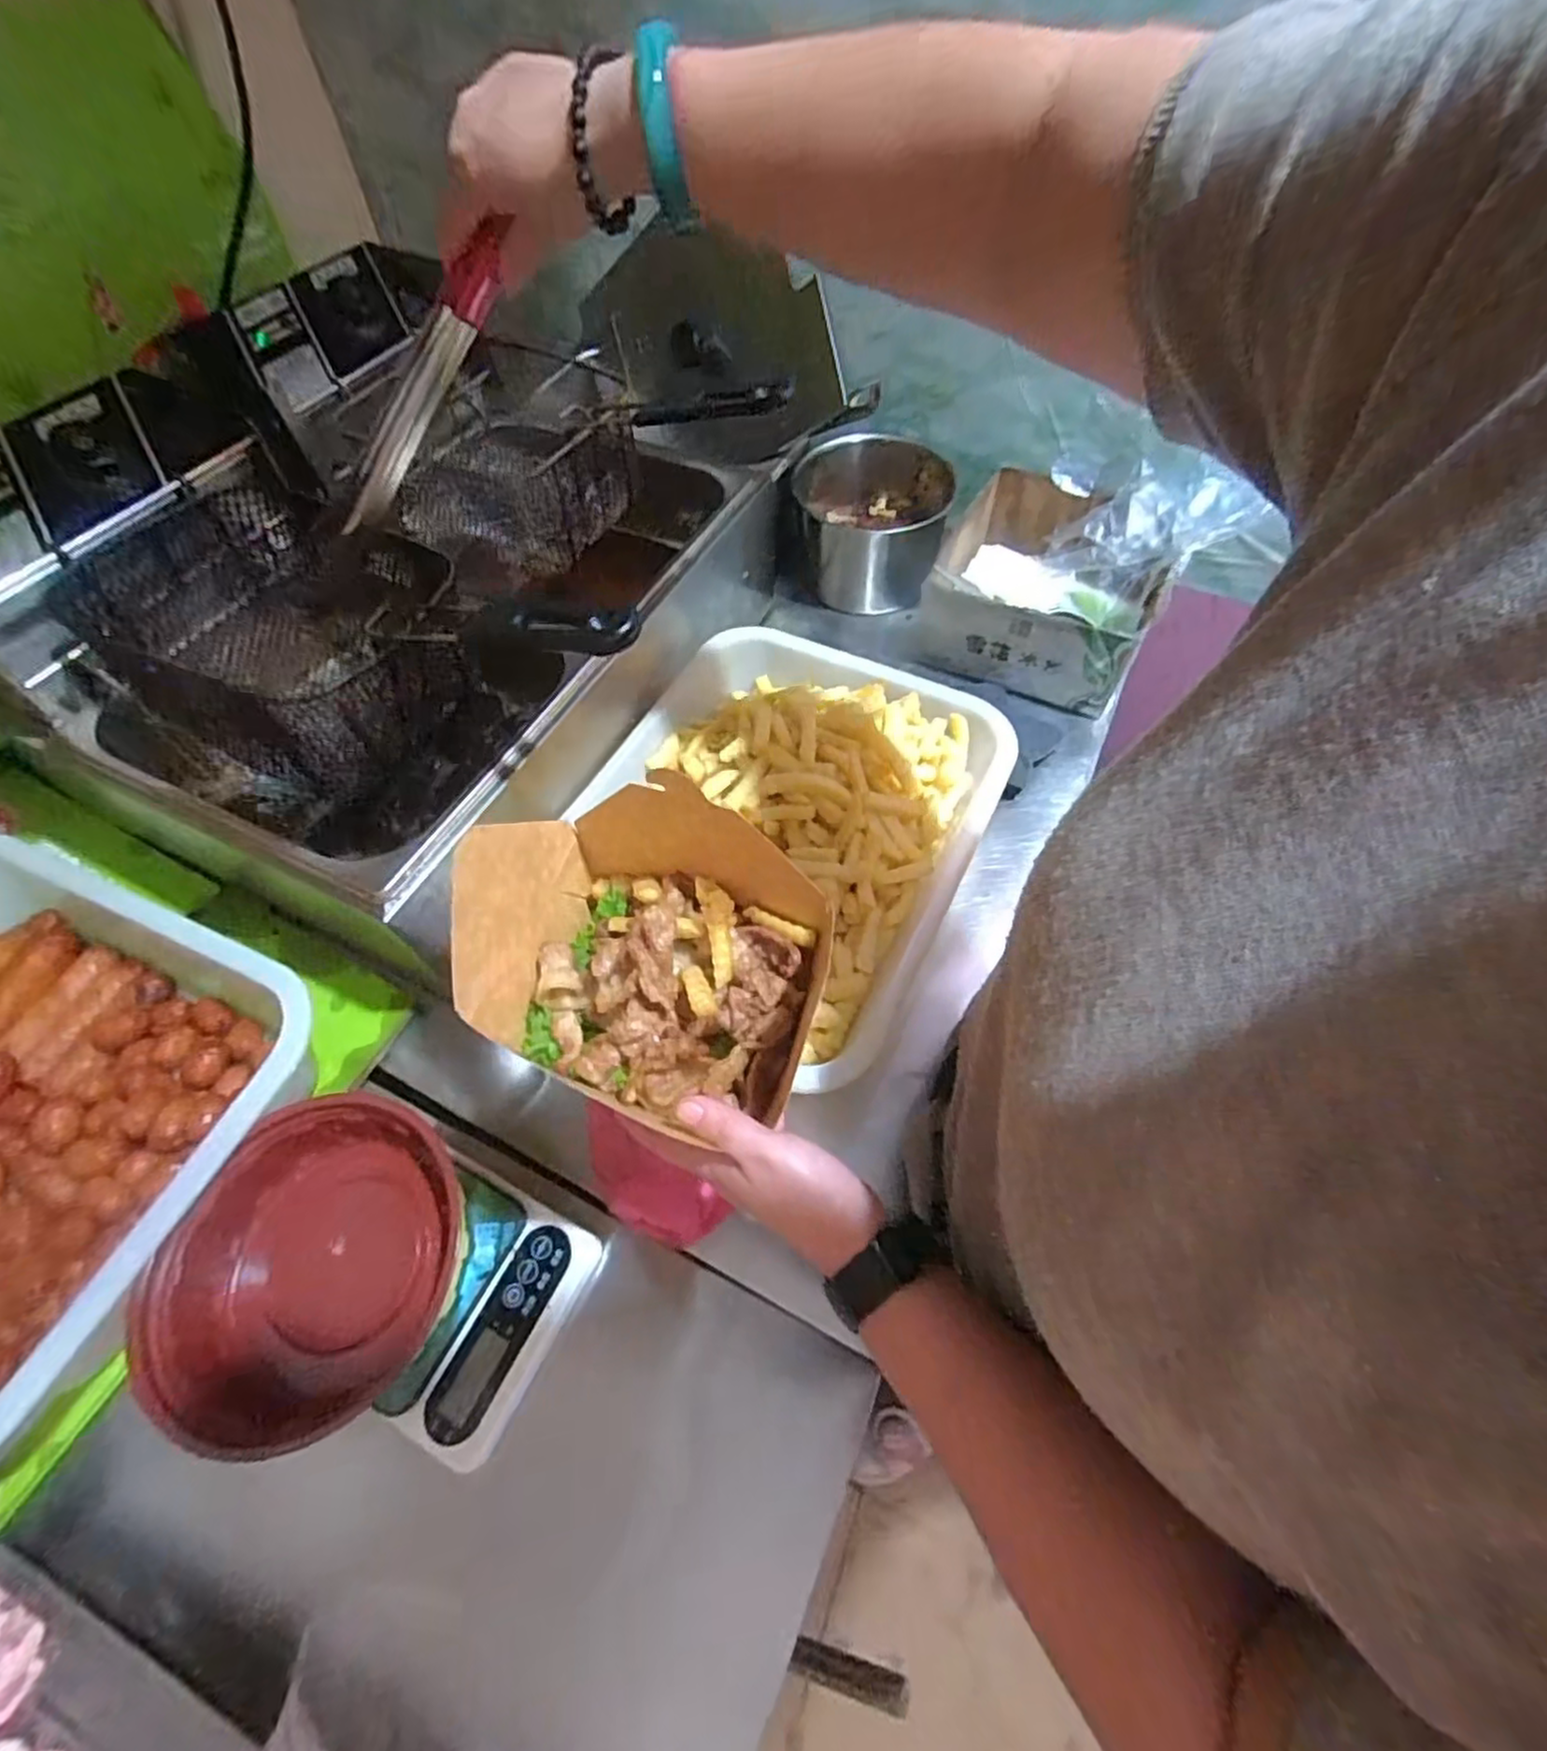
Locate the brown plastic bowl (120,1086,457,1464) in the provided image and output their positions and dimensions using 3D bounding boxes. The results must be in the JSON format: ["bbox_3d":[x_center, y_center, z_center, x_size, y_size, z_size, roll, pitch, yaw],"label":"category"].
[{"bbox_3d":[-0.277,0.231,0.429,0.155,0.070,0.178,0,58,1],"label":"brown plastic bowl"}]

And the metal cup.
[{"bbox_3d":[0.106,-0.406,0.820,0.173,0.117,0.173,0,58,1],"label":"metal cup"}]

